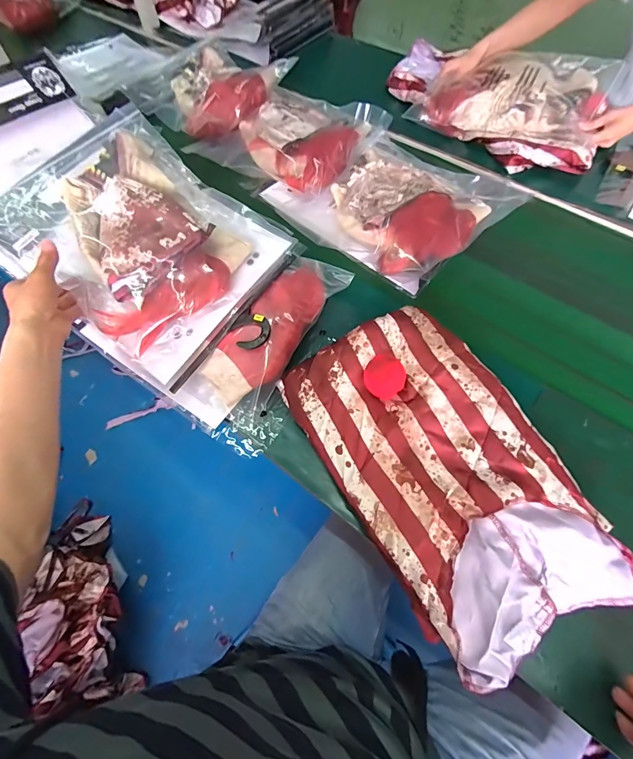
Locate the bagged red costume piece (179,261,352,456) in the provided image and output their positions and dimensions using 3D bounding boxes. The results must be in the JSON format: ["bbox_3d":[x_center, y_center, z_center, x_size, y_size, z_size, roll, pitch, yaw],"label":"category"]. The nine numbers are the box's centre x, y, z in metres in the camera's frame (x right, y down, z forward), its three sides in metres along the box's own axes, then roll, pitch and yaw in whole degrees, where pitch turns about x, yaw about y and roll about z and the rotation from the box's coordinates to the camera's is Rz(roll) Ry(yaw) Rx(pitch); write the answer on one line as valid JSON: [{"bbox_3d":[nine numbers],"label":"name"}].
[{"bbox_3d":[-0.074,-0.062,0.551,0.143,0.098,0.315,23,66,12],"label":"bagged red costume piece"}]

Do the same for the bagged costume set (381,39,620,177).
[{"bbox_3d":[0.387,-0.637,0.806,0.477,0.091,0.304,27,67,14],"label":"bagged costume set"}]

